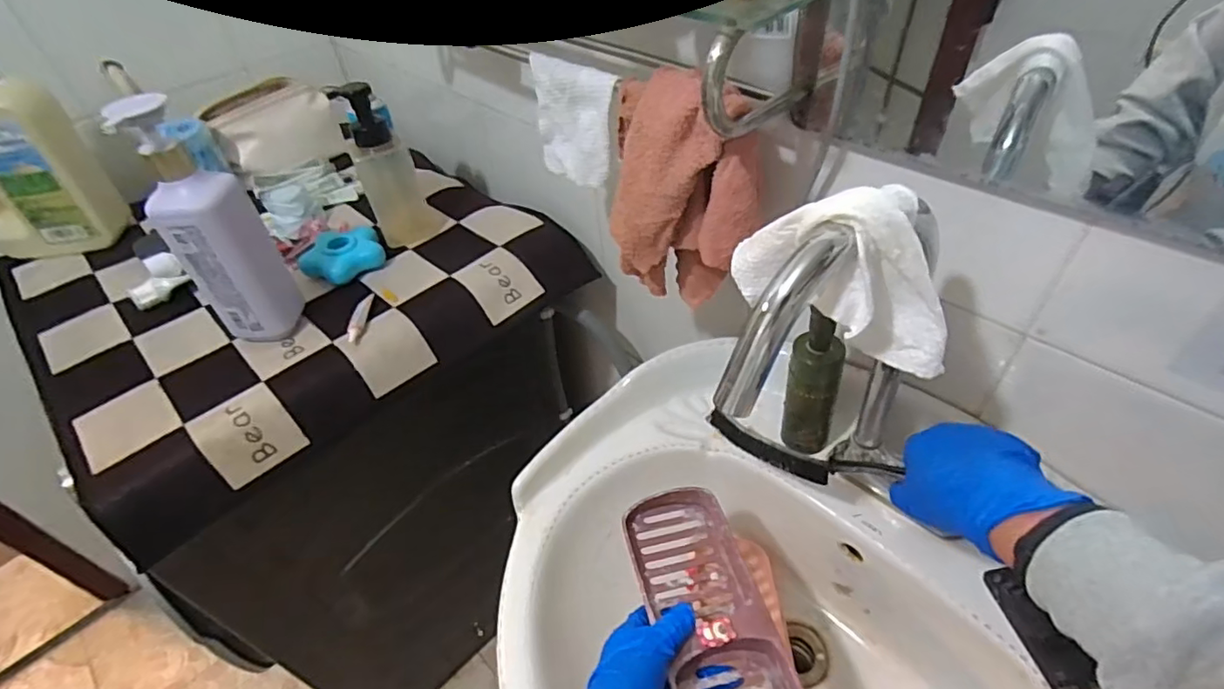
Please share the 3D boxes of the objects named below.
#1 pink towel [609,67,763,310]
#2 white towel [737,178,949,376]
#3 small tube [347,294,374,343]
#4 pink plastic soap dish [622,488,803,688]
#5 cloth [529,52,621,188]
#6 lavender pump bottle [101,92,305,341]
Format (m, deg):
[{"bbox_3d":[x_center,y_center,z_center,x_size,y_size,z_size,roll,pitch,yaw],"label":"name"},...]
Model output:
[{"bbox_3d":[0.064,-0.129,0.519,0.123,0.204,0.088,1,45,5],"label":"pink towel"},{"bbox_3d":[0.140,-0.043,0.346,0.131,0.096,0.054,31,54,30],"label":"white towel"},{"bbox_3d":[-0.292,-0.033,0.675,0.016,0.008,0.079,-6,45,-2],"label":"small tube"},{"bbox_3d":[0.081,0.228,0.449,0.088,0.035,0.250,-10,44,-10],"label":"pink plastic soap dish"},{"bbox_3d":[-0.038,-0.213,0.561,0.020,0.103,0.107,-34,52,-27],"label":"cloth"},{"bbox_3d":[-0.404,-0.112,0.593,0.064,0.264,0.067,-2,45,2],"label":"lavender pump bottle"}]

